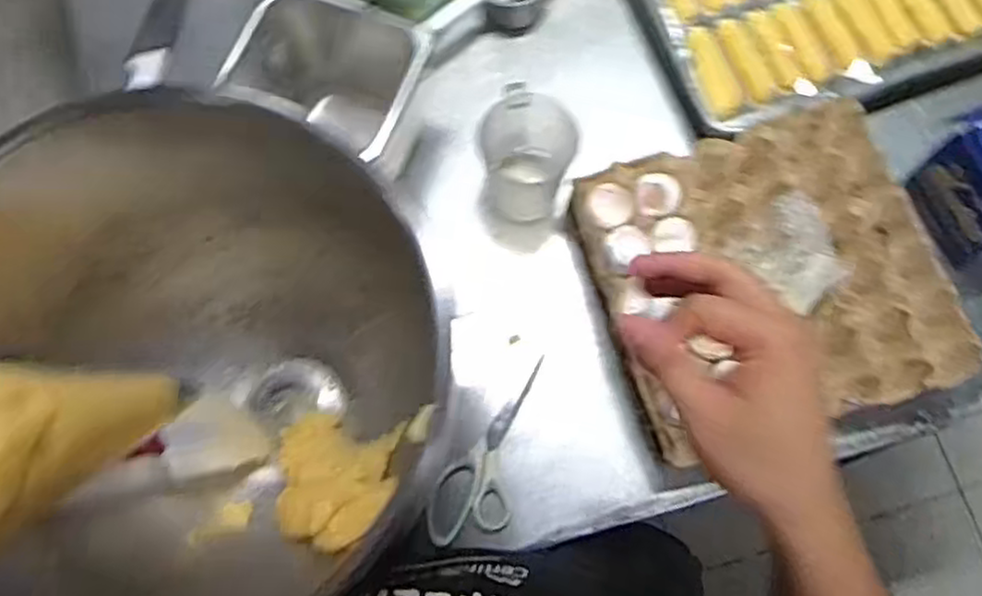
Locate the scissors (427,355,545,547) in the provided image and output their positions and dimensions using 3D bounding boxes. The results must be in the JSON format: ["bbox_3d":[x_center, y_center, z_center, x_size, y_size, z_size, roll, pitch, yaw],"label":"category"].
[{"bbox_3d":[-0.006,0.145,0.710,0.075,0.017,0.189,13,69,2],"label":"scissors"}]

